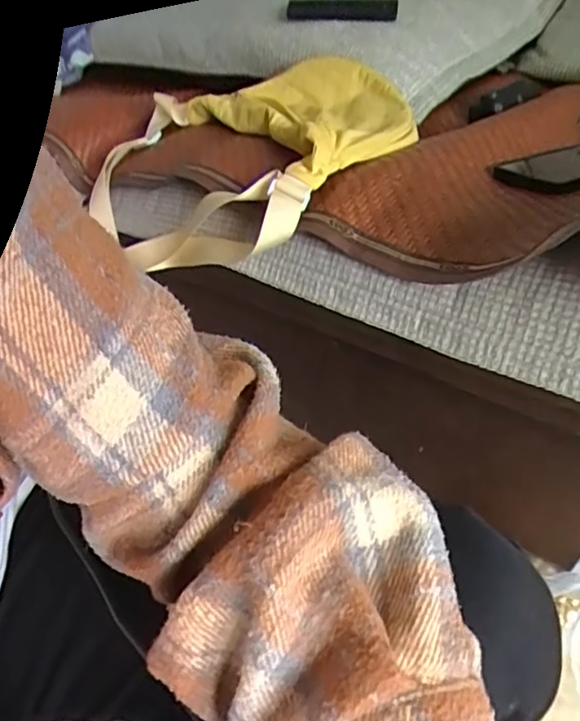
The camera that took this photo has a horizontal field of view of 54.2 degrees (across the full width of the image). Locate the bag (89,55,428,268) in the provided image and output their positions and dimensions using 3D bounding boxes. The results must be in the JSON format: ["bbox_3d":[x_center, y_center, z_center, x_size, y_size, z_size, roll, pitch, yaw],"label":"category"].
[{"bbox_3d":[-0.028,-0.247,0.674,0.332,0.127,0.328,-4,38,3],"label":"bag"}]

